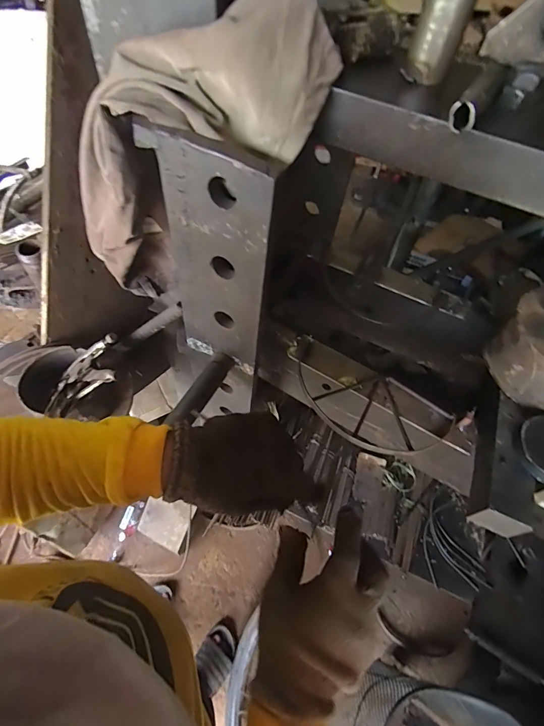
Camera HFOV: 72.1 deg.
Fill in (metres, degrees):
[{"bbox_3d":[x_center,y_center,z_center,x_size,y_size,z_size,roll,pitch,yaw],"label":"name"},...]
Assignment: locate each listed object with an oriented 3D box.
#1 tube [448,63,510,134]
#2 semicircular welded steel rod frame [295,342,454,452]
[{"bbox_3d":[0.170,-0.217,0.306,0.026,0.022,0.097,28,57,14],"label":"tube"},{"bbox_3d":[0.128,0.059,0.508,0.227,0.011,0.118,25,57,12],"label":"semicircular welded steel rod frame"}]

